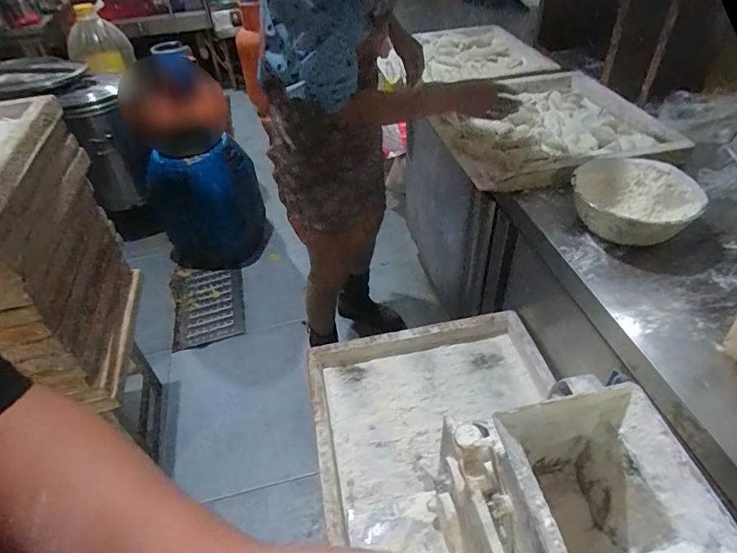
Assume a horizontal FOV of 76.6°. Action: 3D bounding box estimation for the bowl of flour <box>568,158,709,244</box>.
[{"bbox_3d":[0.444,-0.130,0.786,0.196,0.075,0.158,25,50,27],"label":"bowl of flour"}]

